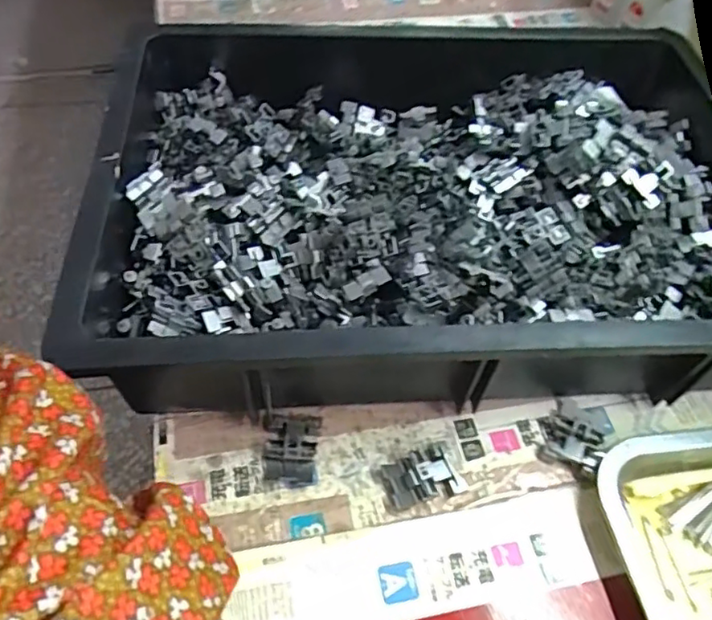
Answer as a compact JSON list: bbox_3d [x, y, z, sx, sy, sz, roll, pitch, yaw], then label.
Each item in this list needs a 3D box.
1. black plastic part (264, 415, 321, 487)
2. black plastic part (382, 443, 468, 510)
[{"bbox_3d":[-0.038,0.082,0.362,0.030,0.014,0.044,4,53,-2],"label":"black plastic part"},{"bbox_3d":[0.040,0.096,0.355,0.042,0.014,0.029,-13,56,-14],"label":"black plastic part"}]

